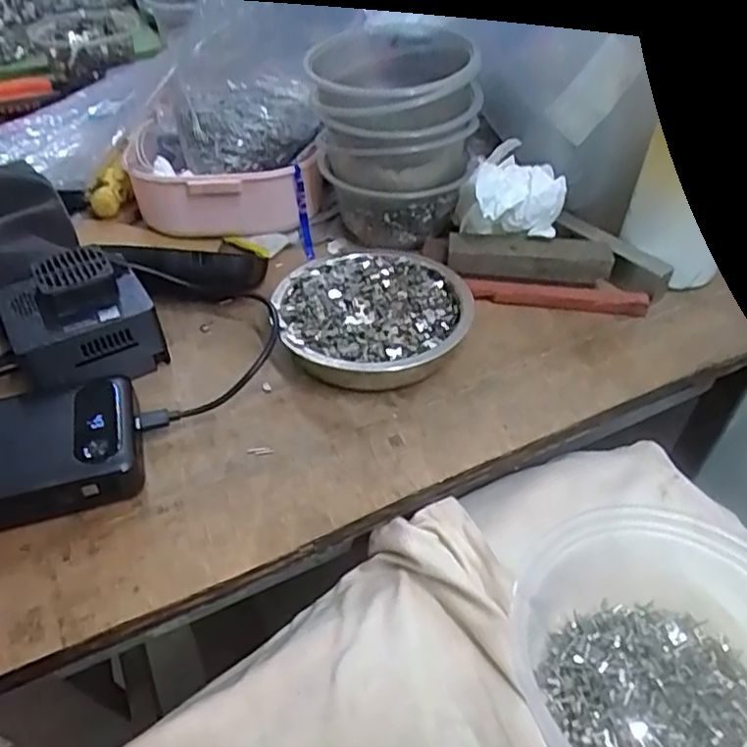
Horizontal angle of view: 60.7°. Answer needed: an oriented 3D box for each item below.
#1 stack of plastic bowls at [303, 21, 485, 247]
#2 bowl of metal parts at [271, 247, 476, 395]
[{"bbox_3d":[0.015,-0.173,0.453,0.108,0.104,0.112,8,44,8],"label":"stack of plastic bowls"},{"bbox_3d":[0.000,-0.036,0.403,0.116,0.029,0.112,0,43,0],"label":"bowl of metal parts"}]

